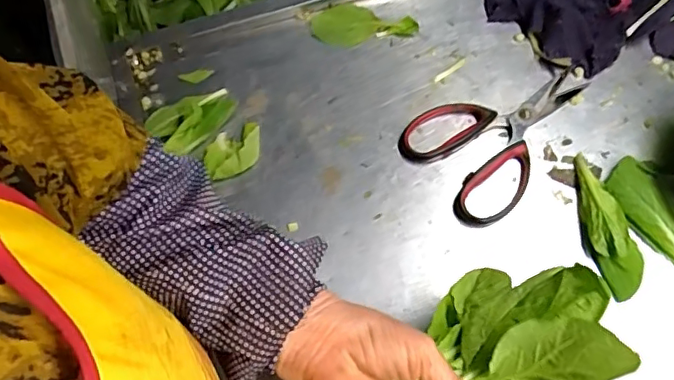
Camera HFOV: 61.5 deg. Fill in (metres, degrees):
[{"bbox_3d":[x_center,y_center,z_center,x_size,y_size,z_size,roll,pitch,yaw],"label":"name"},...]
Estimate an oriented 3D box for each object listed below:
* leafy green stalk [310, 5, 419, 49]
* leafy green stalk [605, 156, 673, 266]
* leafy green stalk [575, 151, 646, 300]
[{"bbox_3d":[0.027,-0.169,0.578,0.104,0.013,0.043,-6,69,-1],"label":"leafy green stalk"},{"bbox_3d":[0.280,0.037,0.484,0.053,0.019,0.141,-21,70,-7],"label":"leafy green stalk"},{"bbox_3d":[0.228,0.028,0.488,0.033,0.022,0.126,-11,70,-3],"label":"leafy green stalk"}]

